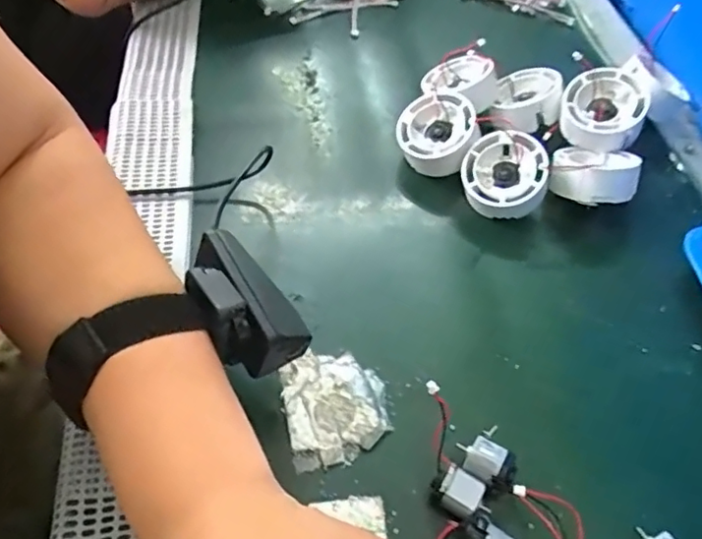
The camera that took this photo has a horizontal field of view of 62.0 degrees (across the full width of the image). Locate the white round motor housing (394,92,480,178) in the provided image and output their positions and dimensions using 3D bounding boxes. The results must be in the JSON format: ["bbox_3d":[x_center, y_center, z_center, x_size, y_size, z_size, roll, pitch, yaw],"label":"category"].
[{"bbox_3d":[0.062,-0.095,0.410,0.054,0.026,0.058,-9,68,22],"label":"white round motor housing"}]

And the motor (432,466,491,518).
[{"bbox_3d":[0.053,0.107,0.279,0.026,0.014,0.018,33,55,16],"label":"motor"}]

